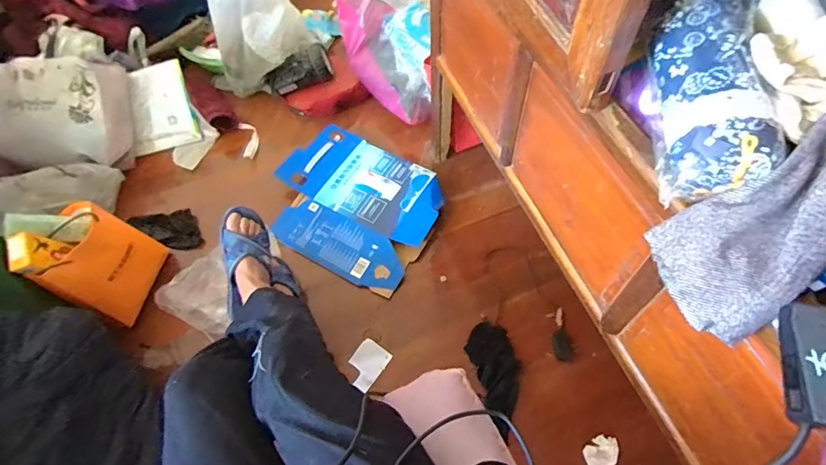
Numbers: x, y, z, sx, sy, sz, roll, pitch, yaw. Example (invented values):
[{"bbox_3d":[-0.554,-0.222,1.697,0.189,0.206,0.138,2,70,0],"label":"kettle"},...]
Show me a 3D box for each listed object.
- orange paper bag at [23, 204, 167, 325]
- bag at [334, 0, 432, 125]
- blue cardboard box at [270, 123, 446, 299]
[{"bbox_3d":[-0.645,0.066,0.945,0.105,0.216,0.179,12,60,10],"label":"orange paper bag"},{"bbox_3d":[-0.062,-0.490,1.220,0.236,0.203,0.377,-9,58,-3],"label":"bag"},{"bbox_3d":[-0.147,-0.073,1.122,0.412,0.023,0.344,27,71,13],"label":"blue cardboard box"}]

